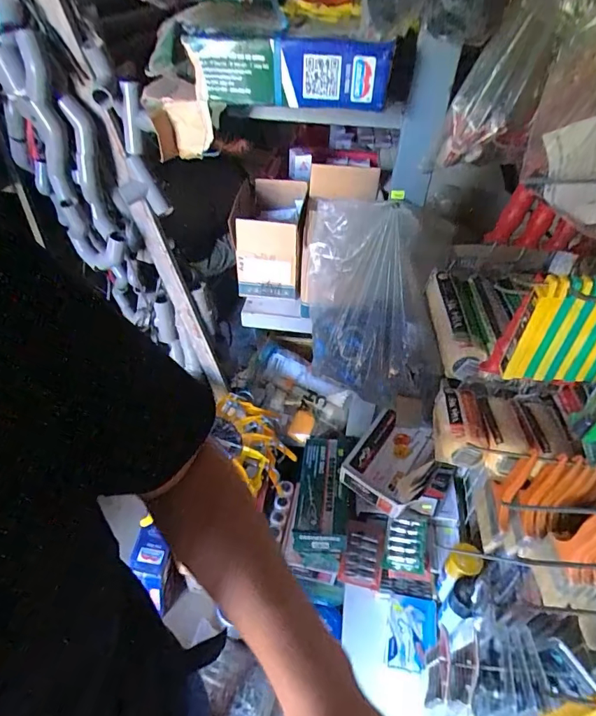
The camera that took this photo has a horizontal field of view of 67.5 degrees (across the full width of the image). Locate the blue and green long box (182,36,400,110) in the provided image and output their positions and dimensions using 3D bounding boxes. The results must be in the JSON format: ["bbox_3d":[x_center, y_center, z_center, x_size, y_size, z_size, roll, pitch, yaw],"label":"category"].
[{"bbox_3d":[-0.011,-0.388,0.610,0.263,0.080,0.043,7,44,5],"label":"blue and green long box"}]

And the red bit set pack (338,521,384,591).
[{"bbox_3d":[0.156,0.455,1.055,0.092,0.031,0.159,11,44,9],"label":"red bit set pack"}]

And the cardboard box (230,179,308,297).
[{"bbox_3d":[-0.064,-0.295,1.069,0.143,0.172,0.266,5,44,3],"label":"cardboard box"}]

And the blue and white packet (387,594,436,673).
[{"bbox_3d":[0.245,0.593,0.962,0.100,0.020,0.144,12,44,10],"label":"blue and white packet"}]

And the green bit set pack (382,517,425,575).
[{"bbox_3d":[0.251,0.440,1.049,0.092,0.015,0.114,-1,62,21],"label":"green bit set pack"}]

